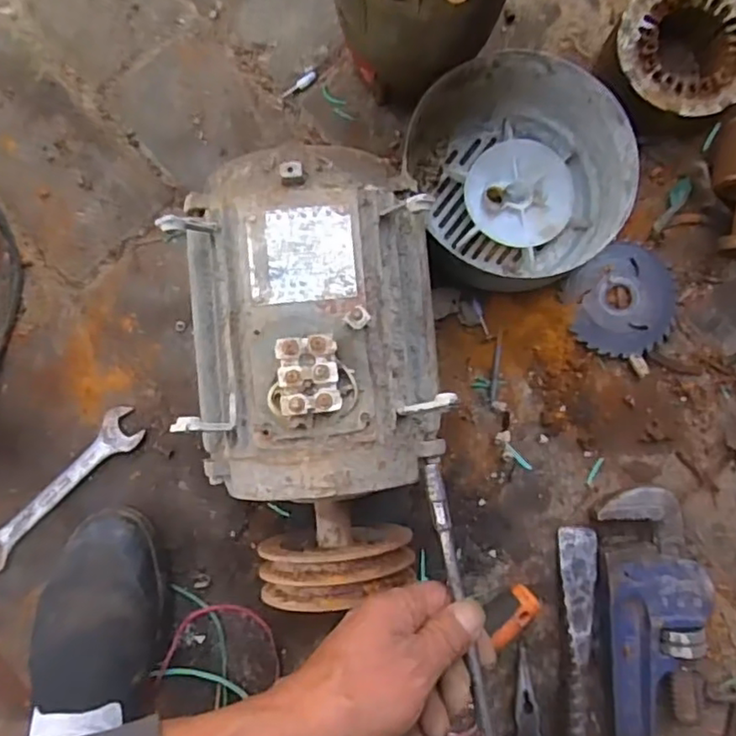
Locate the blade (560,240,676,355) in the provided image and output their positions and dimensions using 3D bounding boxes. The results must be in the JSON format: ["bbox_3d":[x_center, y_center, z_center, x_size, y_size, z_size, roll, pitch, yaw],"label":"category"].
[{"bbox_3d":[0.218,-0.057,0.527,0.098,0.008,0.087,-32,82,-5],"label":"blade"}]

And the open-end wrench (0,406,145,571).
[{"bbox_3d":[-0.263,0.104,0.523,0.176,0.012,0.036,-44,86,-2],"label":"open-end wrench"}]

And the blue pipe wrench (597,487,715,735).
[{"bbox_3d":[0.231,0.268,0.491,0.077,0.034,0.336,-2,86,1],"label":"blue pipe wrench"}]

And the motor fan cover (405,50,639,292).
[{"bbox_3d":[0.125,-0.155,0.504,0.149,0.073,0.170,-17,86,0],"label":"motor fan cover"}]

